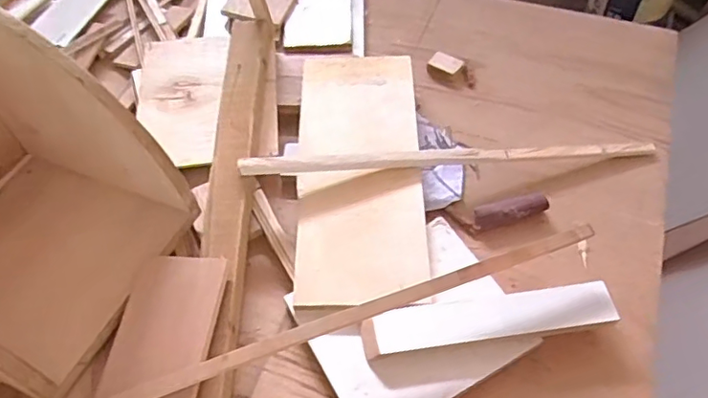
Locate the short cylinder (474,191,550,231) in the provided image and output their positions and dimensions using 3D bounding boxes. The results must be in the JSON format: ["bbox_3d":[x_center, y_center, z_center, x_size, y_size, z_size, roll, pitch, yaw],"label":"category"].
[{"bbox_3d":[0.219,0.014,0.778,0.104,0.032,0.024,-11,54,-7],"label":"short cylinder"}]

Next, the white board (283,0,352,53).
[{"bbox_3d":[-0.064,-0.368,1.044,0.114,0.011,0.259,1,60,-4],"label":"white board"}]

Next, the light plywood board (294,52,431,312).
[{"bbox_3d":[0.009,-0.048,0.809,0.170,0.019,0.425,-2,56,2],"label":"light plywood board"}]

